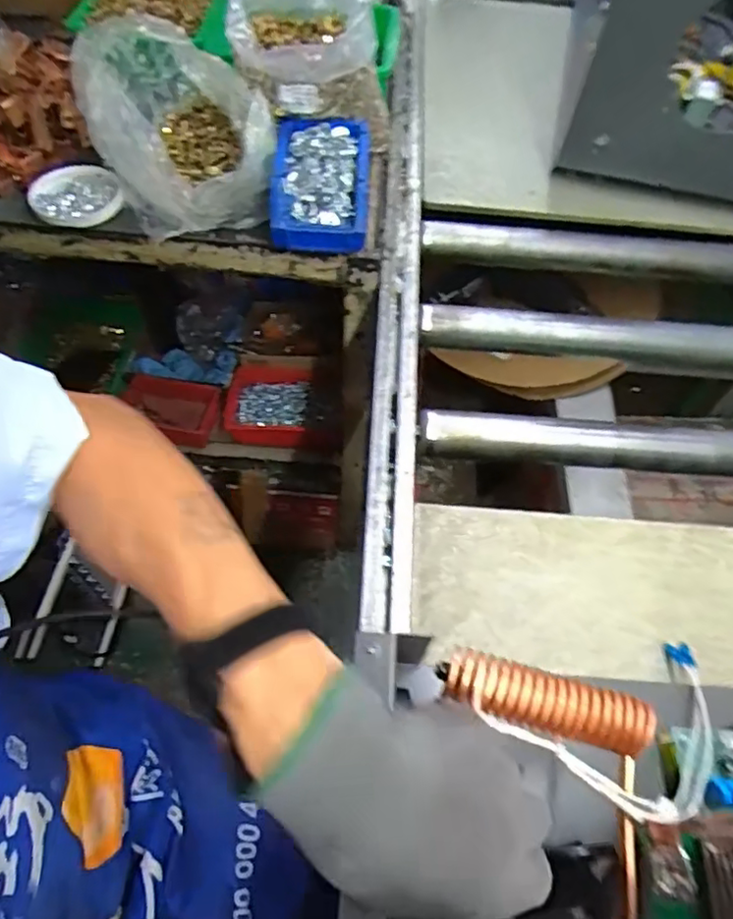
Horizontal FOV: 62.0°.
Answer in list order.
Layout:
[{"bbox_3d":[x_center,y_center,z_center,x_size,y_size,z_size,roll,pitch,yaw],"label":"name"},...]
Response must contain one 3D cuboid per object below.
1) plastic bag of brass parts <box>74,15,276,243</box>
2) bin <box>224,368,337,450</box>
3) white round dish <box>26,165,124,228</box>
[{"bbox_3d":[-0.210,-0.366,0.670,0.154,0.119,0.231,-23,62,-17],"label":"plastic bag of brass parts"},{"bbox_3d":[-0.140,-0.085,1.012,0.189,0.054,0.131,8,58,1],"label":"bin"},{"bbox_3d":[-0.332,-0.299,0.691,0.104,0.019,0.089,26,58,11],"label":"white round dish"}]

